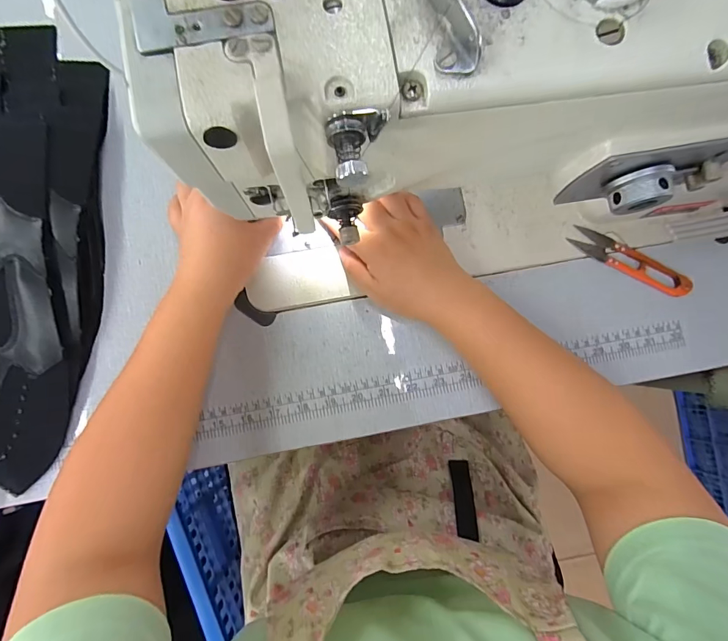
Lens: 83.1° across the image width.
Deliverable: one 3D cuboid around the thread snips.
[{"bbox_3d":[0.250,-0.056,0.386,0.113,0.010,0.027,29,82,3],"label":"thread snips"}]

